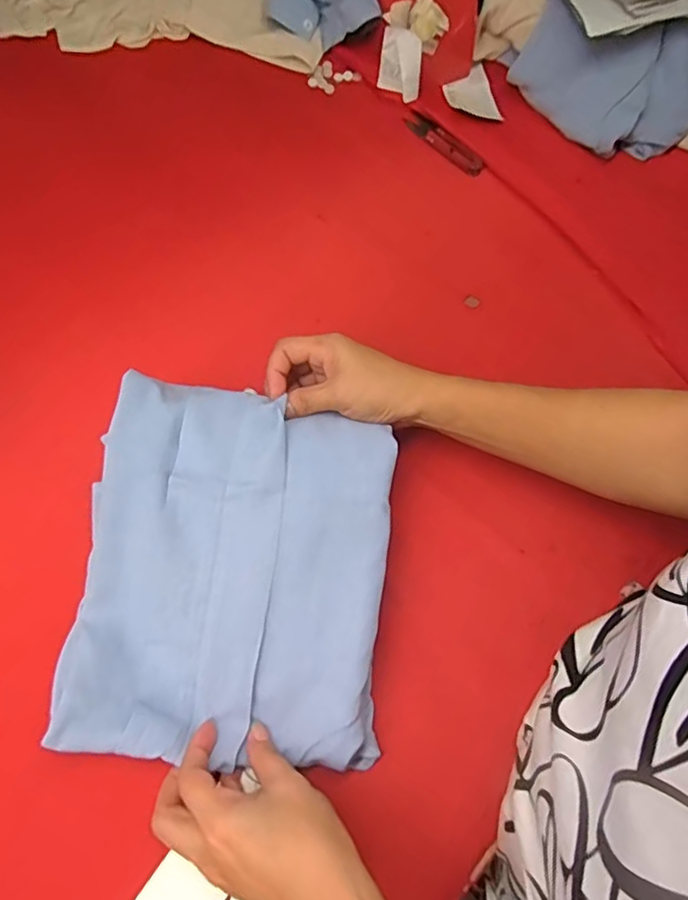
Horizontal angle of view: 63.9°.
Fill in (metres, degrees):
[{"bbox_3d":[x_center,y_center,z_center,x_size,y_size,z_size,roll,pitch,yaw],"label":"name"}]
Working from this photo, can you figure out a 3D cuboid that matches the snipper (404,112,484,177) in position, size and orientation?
[{"bbox_3d":[0.104,-0.318,0.572,0.023,0.010,0.102,-40,72,-15],"label":"snipper"}]

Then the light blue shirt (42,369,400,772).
[{"bbox_3d":[-0.076,0.078,0.381,0.206,0.049,0.243,6,71,0],"label":"light blue shirt"}]

